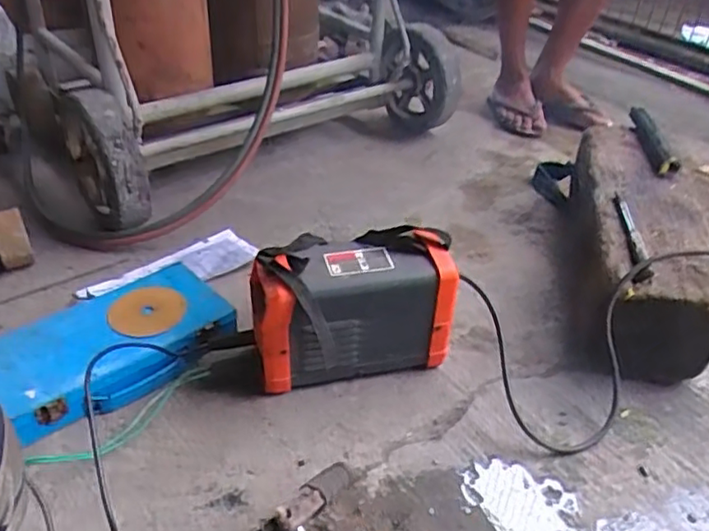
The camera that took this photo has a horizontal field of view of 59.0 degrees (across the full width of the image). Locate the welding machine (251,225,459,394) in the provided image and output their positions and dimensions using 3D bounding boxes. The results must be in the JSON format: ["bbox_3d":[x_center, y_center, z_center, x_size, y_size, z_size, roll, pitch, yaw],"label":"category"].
[{"bbox_3d":[-0.003,0.056,0.802,0.248,0.174,0.126,-7,37,-12],"label":"welding machine"}]

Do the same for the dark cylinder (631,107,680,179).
[{"bbox_3d":[0.512,-0.223,1.084,0.034,0.030,0.248,6,36,5],"label":"dark cylinder"}]

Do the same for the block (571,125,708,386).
[{"bbox_3d":[0.431,-0.041,0.979,0.161,0.159,0.497,10,37,11],"label":"block"}]

